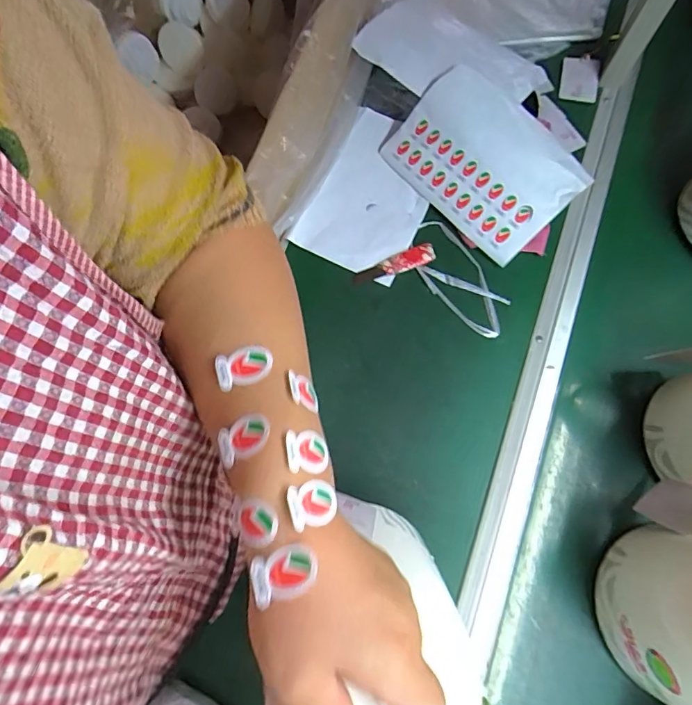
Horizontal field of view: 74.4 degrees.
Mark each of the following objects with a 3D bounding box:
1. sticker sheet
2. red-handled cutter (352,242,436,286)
[{"bbox_3d":[0.181,-0.247,0.585,0.173,0.052,0.225,-41,77,-10],"label":"sticker sheet"},{"bbox_3d":[0.059,-0.109,0.571,0.103,0.017,0.026,-21,74,-5],"label":"red-handled cutter"}]

